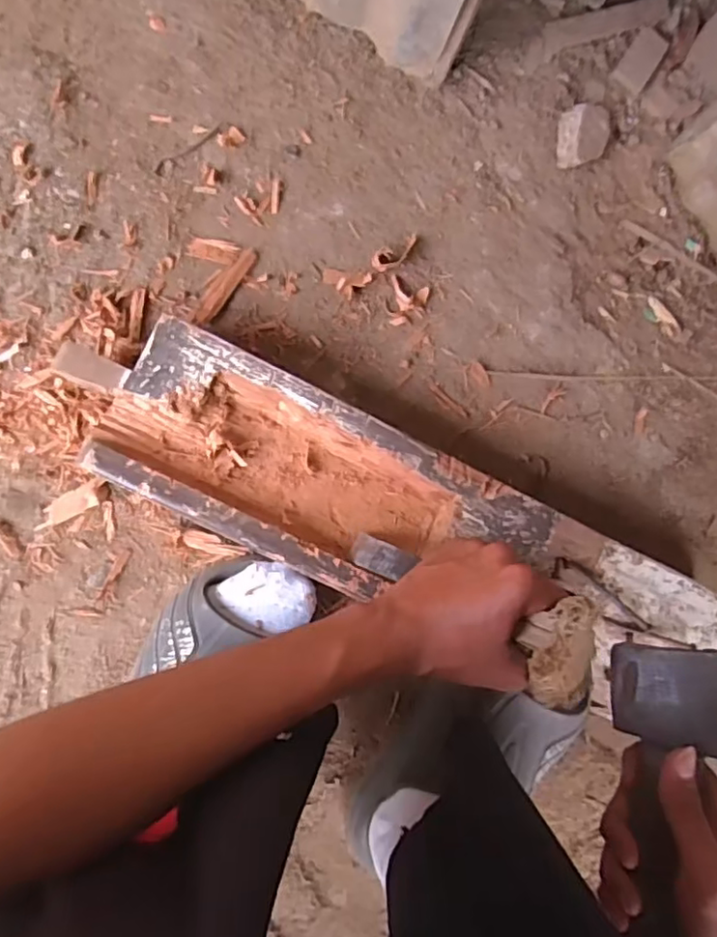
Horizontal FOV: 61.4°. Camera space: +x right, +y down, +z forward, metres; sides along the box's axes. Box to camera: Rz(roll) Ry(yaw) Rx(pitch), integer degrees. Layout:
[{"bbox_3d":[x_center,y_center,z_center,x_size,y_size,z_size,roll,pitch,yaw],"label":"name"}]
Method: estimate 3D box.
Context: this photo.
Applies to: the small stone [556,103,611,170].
[{"bbox_3d":[0.213,-0.312,0.563,0.053,0.020,0.055,-6,94,-8],"label":"small stone"}]

